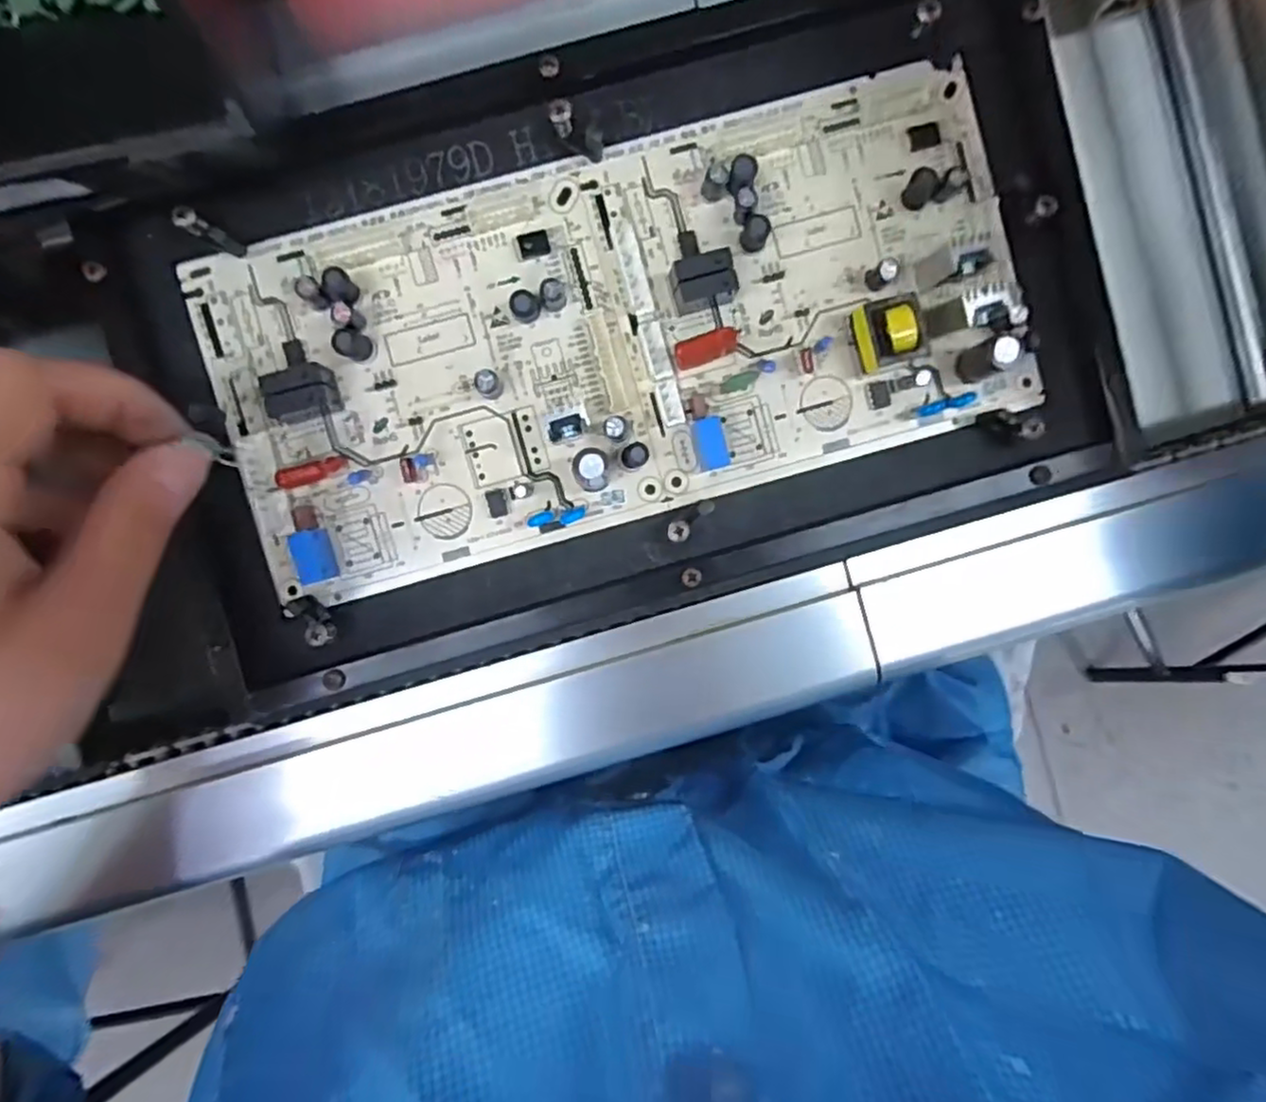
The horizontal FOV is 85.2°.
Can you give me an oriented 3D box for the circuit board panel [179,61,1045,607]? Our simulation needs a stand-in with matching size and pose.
[{"bbox_3d":[-0.004,-0.077,0.240,0.280,0.024,0.121,-16,94,-1],"label":"circuit board panel"}]

